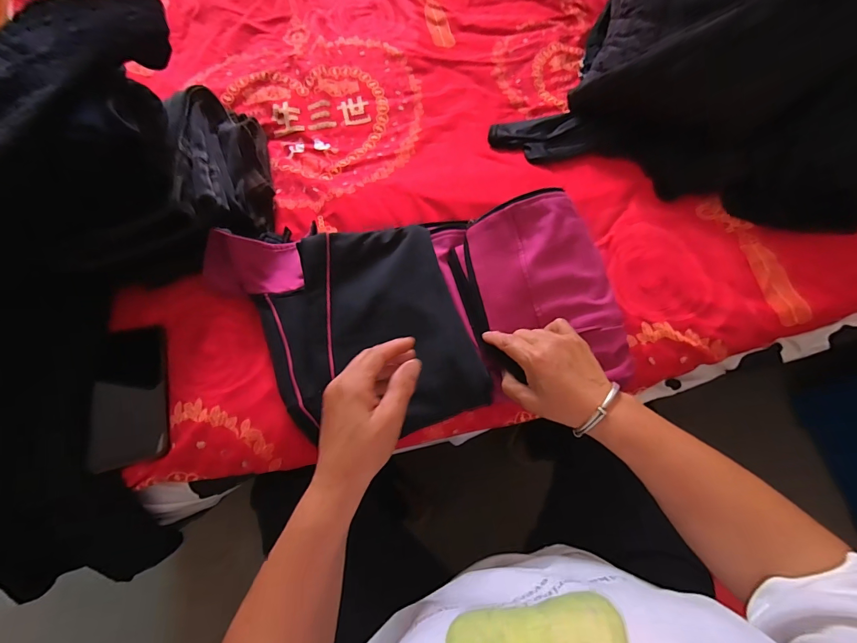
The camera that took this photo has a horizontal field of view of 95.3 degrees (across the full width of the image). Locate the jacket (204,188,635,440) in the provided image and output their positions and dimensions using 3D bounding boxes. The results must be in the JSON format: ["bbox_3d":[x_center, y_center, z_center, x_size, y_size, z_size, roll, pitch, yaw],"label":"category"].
[{"bbox_3d":[-0.020,-0.012,0.450,0.458,0.070,0.240,-7,68,-3],"label":"jacket"}]

